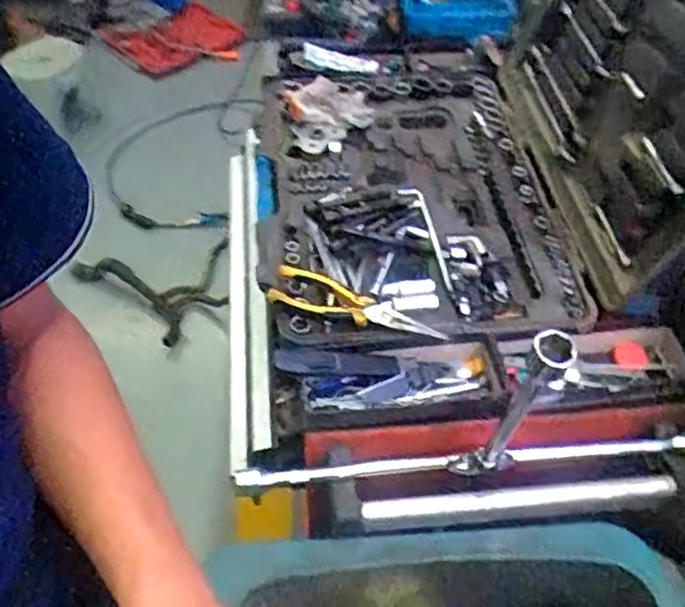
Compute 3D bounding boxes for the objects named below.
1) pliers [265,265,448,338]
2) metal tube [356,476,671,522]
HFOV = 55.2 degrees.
[{"bbox_3d":[0.012,0.006,0.704,0.186,0.031,0.041,16,52,11],"label":"pliers"},{"bbox_3d":[0.180,0.196,0.659,0.317,0.024,0.022,-3,51,-5],"label":"metal tube"}]

